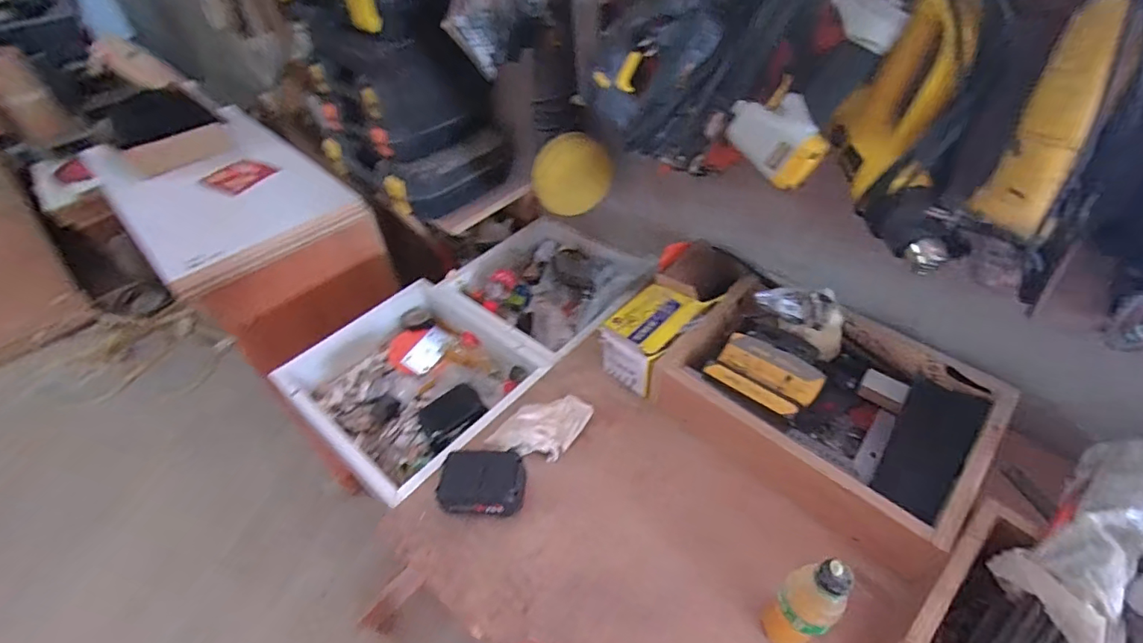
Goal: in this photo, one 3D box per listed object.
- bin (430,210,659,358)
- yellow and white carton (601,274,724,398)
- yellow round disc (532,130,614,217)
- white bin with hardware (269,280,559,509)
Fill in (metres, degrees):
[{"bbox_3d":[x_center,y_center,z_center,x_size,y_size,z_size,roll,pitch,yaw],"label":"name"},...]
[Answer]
[{"bbox_3d":[-0.045,-0.074,1.089,0.363,0.110,0.349,34,56,30],"label":"bin"},{"bbox_3d":[0.146,0.016,0.857,0.113,0.103,0.187,34,56,31],"label":"yellow and white carton"},{"bbox_3d":[0.001,-0.275,0.965,0.175,0.166,0.012,15,47,-41],"label":"yellow round disc"},{"bbox_3d":[-0.284,0.110,0.928,0.379,0.106,0.348,31,55,29],"label":"white bin with hardware"}]

